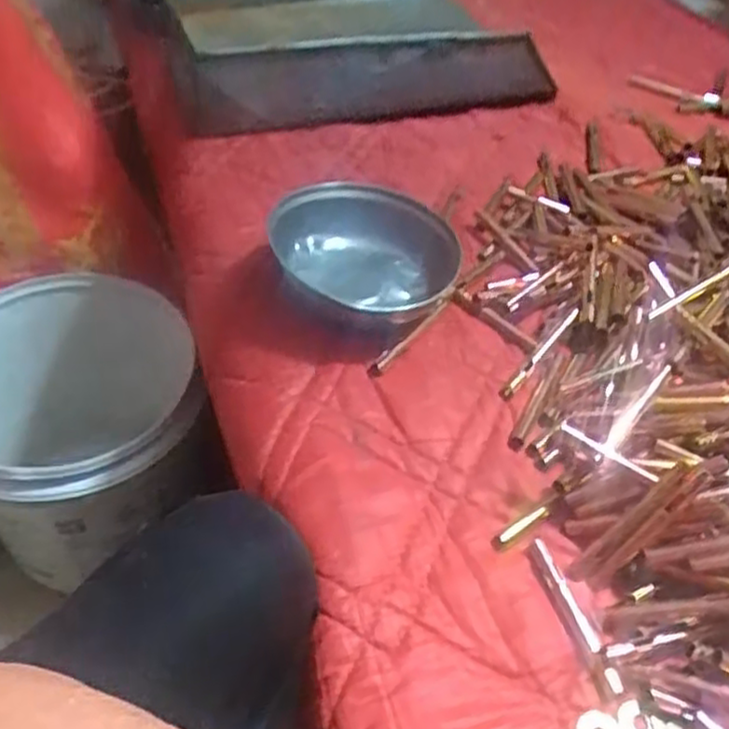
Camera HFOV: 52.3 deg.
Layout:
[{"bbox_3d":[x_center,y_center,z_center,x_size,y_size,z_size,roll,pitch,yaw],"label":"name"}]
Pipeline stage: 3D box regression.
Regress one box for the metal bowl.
[{"bbox_3d":[0.003,-0.088,0.557,0.135,0.057,0.143,3,47,-3],"label":"metal bowl"}]

